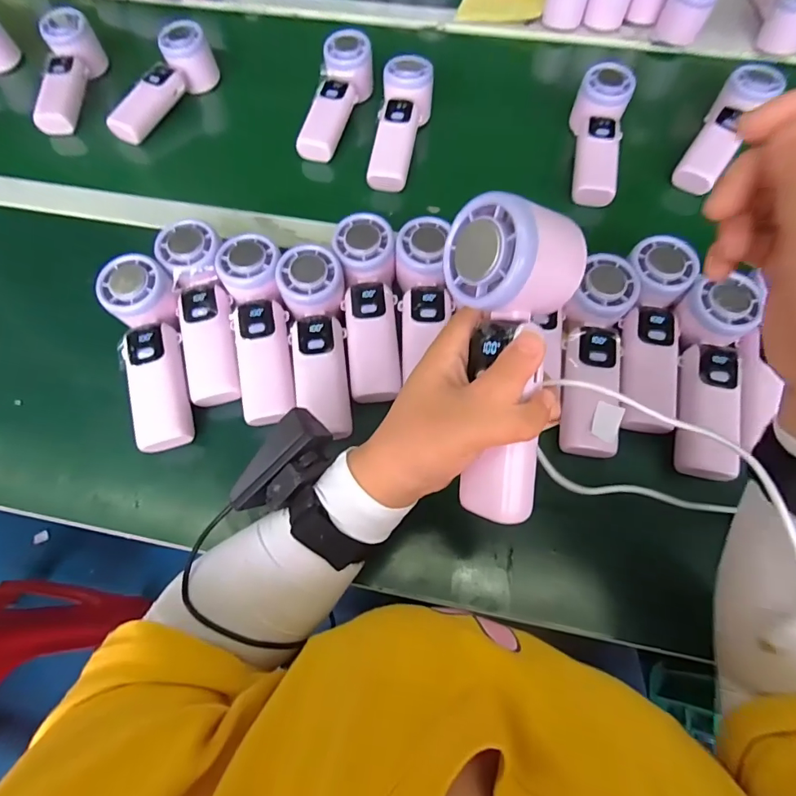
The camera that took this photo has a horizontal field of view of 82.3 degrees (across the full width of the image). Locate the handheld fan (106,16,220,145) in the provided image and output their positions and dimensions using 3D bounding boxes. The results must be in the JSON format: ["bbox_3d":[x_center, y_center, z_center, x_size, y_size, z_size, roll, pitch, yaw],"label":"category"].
[{"bbox_3d":[-0.288,-0.381,0.548,0.046,0.059,0.159,25,67,12],"label":"handheld fan"}]

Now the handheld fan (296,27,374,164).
[{"bbox_3d":[-0.075,-0.351,0.546,0.057,0.046,0.167,15,79,7],"label":"handheld fan"}]

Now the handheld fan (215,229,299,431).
[{"bbox_3d":[-0.117,-0.059,0.395,0.055,0.056,0.168,-14,65,-6],"label":"handheld fan"}]

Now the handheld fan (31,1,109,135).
[{"bbox_3d":[-0.415,-0.400,0.577,0.053,0.058,0.171,0,77,0],"label":"handheld fan"}]

